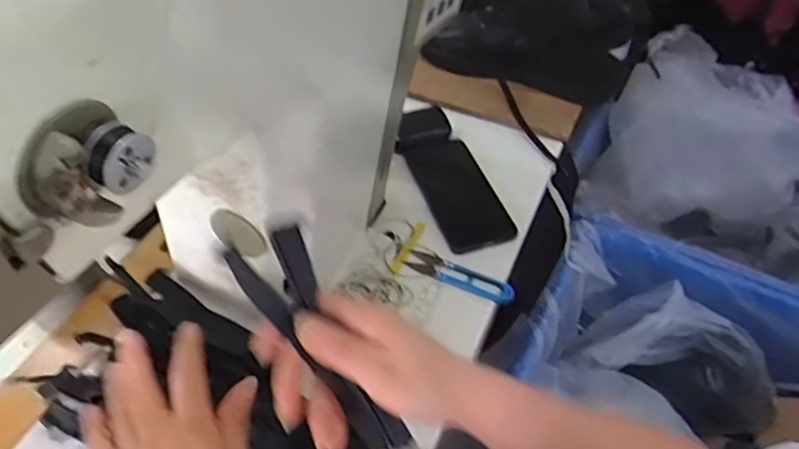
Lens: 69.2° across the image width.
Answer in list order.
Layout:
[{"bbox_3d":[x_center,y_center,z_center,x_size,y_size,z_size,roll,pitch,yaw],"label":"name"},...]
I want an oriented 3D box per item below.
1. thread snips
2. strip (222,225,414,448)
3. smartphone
[{"bbox_3d":[0.061,0.054,0.598,0.116,0.009,0.027,22,51,18],"label":"thread snips"},{"bbox_3d":[-0.046,0.075,0.341,0.047,0.153,0.011,-21,17,21],"label":"strip"},{"bbox_3d":[0.068,-0.037,0.665,0.076,0.010,0.162,-18,54,-9],"label":"smartphone"}]

